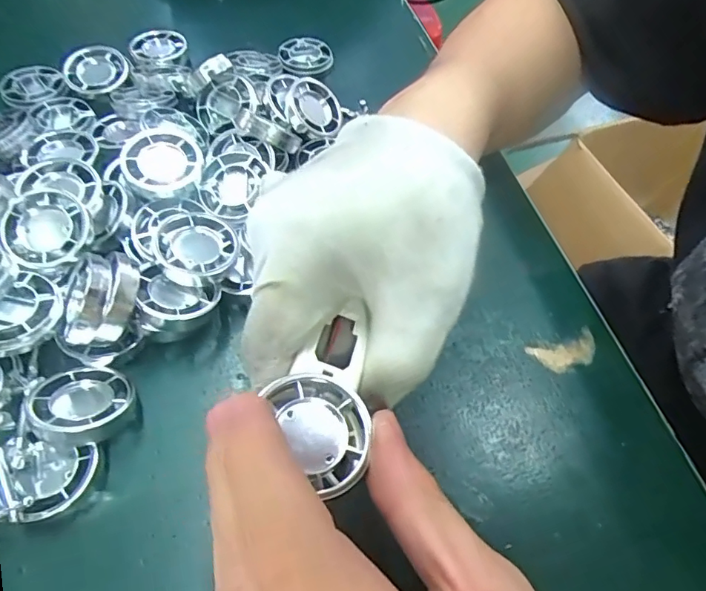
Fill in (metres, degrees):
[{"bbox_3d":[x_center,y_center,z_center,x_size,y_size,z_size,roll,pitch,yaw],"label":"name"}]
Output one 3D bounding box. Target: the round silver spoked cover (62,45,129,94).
[{"bbox_3d":[-0.165,-0.146,0.332,0.038,0.011,0.035,-11,74,-20],"label":"round silver spoked cover"}]

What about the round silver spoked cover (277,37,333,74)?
[{"bbox_3d":[-0.035,-0.175,0.378,0.039,0.011,0.034,-9,57,-10],"label":"round silver spoked cover"}]

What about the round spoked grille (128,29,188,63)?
[{"bbox_3d":[-0.139,-0.178,0.369,0.038,0.008,0.036,2,55,-3],"label":"round spoked grille"}]

